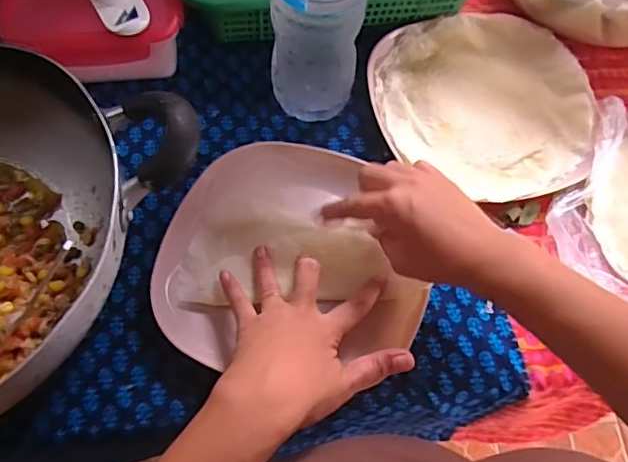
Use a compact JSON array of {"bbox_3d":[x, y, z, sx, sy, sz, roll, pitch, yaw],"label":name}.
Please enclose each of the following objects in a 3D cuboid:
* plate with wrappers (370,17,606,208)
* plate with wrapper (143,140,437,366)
[{"bbox_3d":[0.164,-0.123,0.544,0.207,0.020,0.207,1,65,-3],"label":"plate with wrappers"},{"bbox_3d":[-0.027,0.013,0.469,0.204,0.026,0.190,1,65,-3],"label":"plate with wrapper"}]

